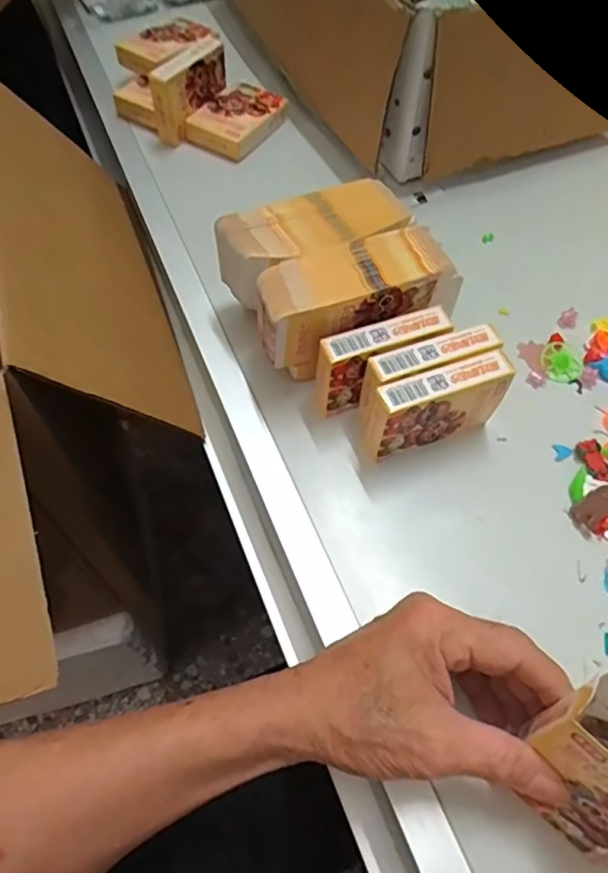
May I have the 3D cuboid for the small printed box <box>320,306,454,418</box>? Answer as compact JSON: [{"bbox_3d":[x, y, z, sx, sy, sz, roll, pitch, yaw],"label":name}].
[{"bbox_3d":[0.053,-0.049,0.407,0.088,0.064,0.023,-17,60,-11],"label":"small printed box"}]

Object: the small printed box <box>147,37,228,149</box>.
[{"bbox_3d":[-0.109,-0.337,0.571,0.021,0.067,0.096,29,62,16],"label":"small printed box"}]

